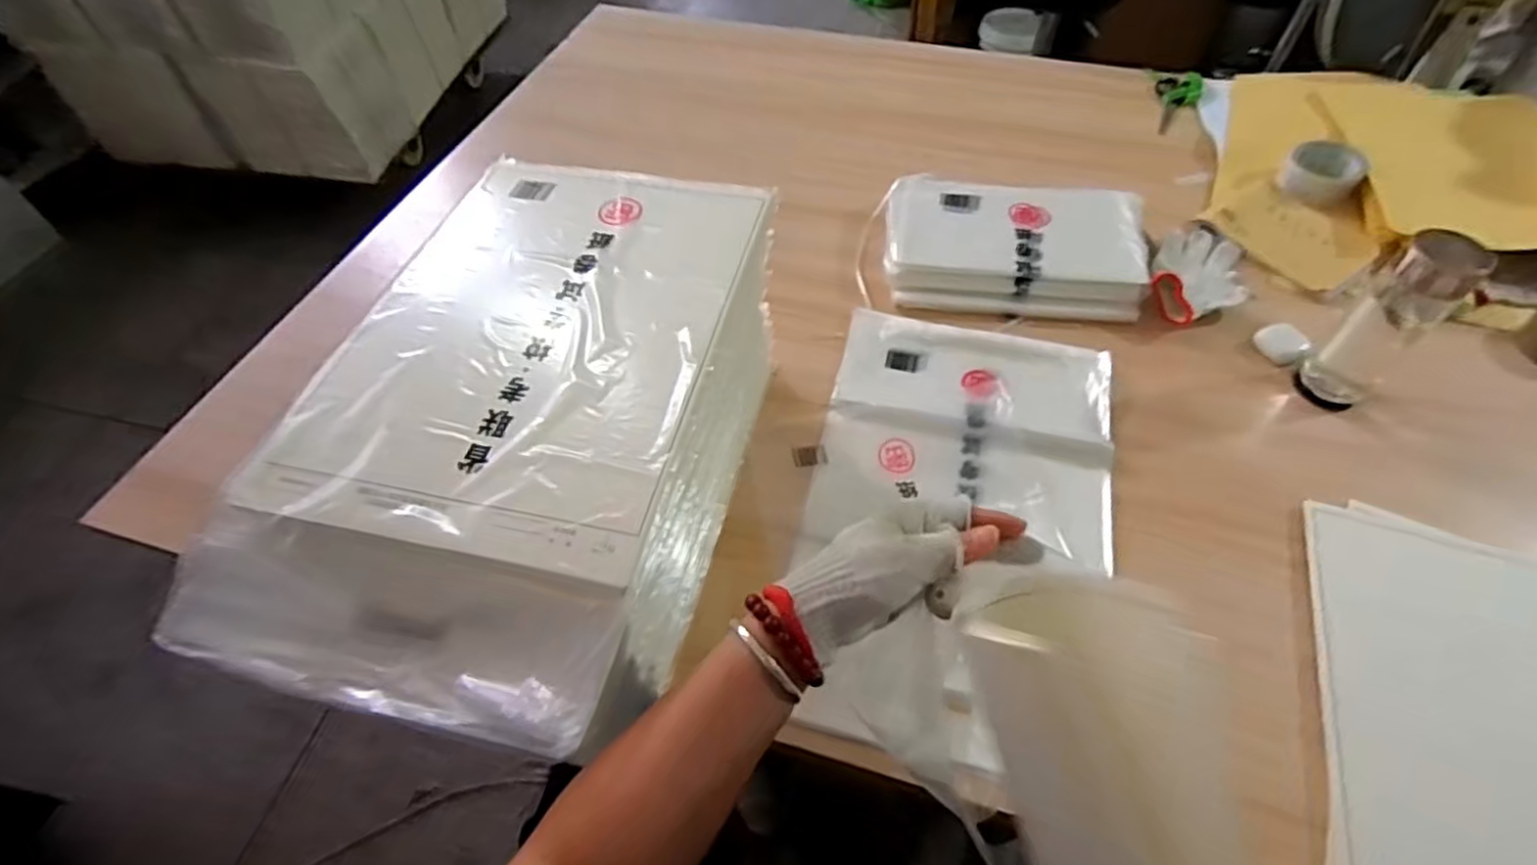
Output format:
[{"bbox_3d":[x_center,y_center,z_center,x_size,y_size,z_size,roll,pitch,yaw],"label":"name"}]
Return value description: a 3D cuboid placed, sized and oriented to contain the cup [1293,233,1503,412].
[{"bbox_3d":[0.609,-0.108,0.688,0.052,0.181,0.057,-1,53,1],"label":"cup"}]

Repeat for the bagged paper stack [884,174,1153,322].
[{"bbox_3d":[0.302,-0.234,0.879,0.306,0.057,0.204,7,54,6],"label":"bagged paper stack"}]

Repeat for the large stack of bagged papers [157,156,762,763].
[{"bbox_3d":[-0.175,0.016,0.585,0.263,0.228,0.455,10,54,9],"label":"large stack of bagged papers"}]

